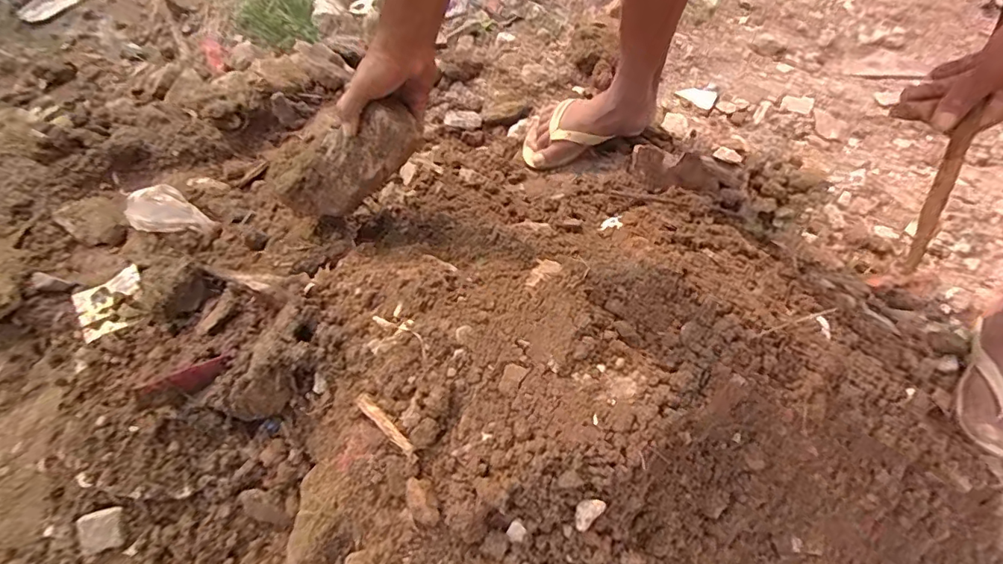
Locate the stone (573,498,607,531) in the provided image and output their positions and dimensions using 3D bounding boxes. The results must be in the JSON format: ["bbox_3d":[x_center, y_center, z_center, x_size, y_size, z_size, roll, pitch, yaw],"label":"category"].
[{"bbox_3d":[0.072,0.194,0.428,0.017,0.016,0.029,41,74,18],"label":"stone"}]

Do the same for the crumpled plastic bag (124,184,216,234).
[{"bbox_3d":[-0.507,-0.100,0.766,0.126,0.028,0.077,30,70,15],"label":"crumpled plastic bag"}]

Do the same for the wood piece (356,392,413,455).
[{"bbox_3d":[-0.108,0.130,0.467,0.077,0.013,0.012,37,72,17],"label":"wood piece"}]

